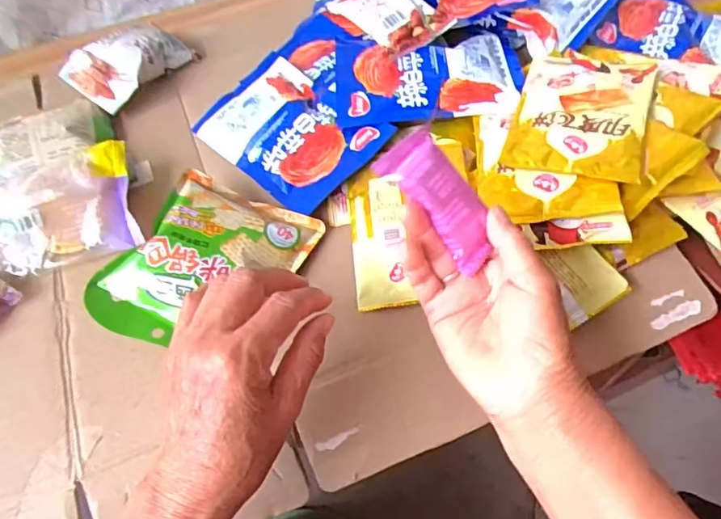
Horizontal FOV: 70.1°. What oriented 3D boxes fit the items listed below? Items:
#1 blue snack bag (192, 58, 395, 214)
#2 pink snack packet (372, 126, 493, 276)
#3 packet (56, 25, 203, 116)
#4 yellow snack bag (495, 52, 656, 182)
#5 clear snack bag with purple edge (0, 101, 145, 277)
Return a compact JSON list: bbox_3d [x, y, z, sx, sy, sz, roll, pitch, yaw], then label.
[{"bbox_3d":[-0.069,-0.123,0.482,0.169,0.021,0.113,37,67,26],"label":"blue snack bag"},{"bbox_3d":[0.052,-0.033,0.317,0.034,0.094,0.018,-49,23,-24],"label":"pink snack packet"},{"bbox_3d":[-0.246,-0.210,0.541,0.077,0.038,0.118,26,62,20],"label":"packet"},{"bbox_3d":[0.186,-0.125,0.432,0.102,0.015,0.148,15,59,15],"label":"yellow snack bag"},{"bbox_3d":[-0.272,-0.074,0.459,0.121,0.036,0.185,-23,57,-10],"label":"clear snack bag with purple edge"}]

